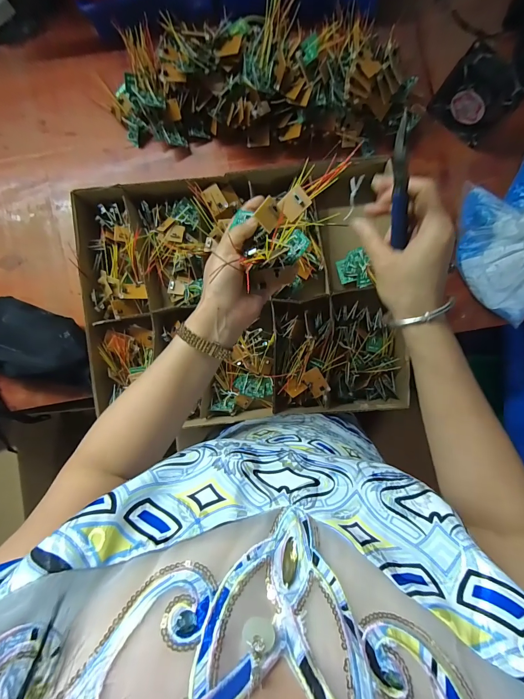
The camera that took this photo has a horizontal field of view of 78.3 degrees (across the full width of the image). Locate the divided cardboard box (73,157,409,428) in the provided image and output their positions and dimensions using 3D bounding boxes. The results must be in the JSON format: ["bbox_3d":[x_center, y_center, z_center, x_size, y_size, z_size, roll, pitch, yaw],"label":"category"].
[{"bbox_3d":[-0.029,-0.081,0.529,0.479,0.075,0.396,-9,90,2],"label":"divided cardboard box"}]

